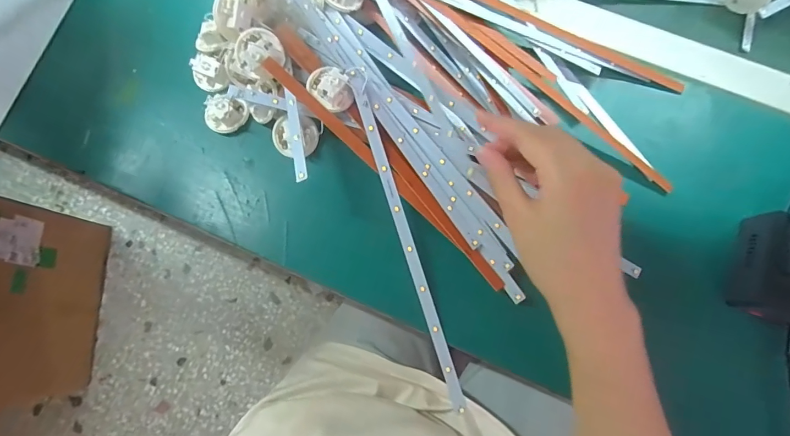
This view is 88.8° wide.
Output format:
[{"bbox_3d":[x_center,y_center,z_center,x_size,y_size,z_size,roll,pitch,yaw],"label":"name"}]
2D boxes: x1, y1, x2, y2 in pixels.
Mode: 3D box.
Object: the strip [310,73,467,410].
[{"bbox_3d":[-0.001,0.015,0.320,0.040,0.014,0.286,-21,90,-6],"label":"strip"}]

